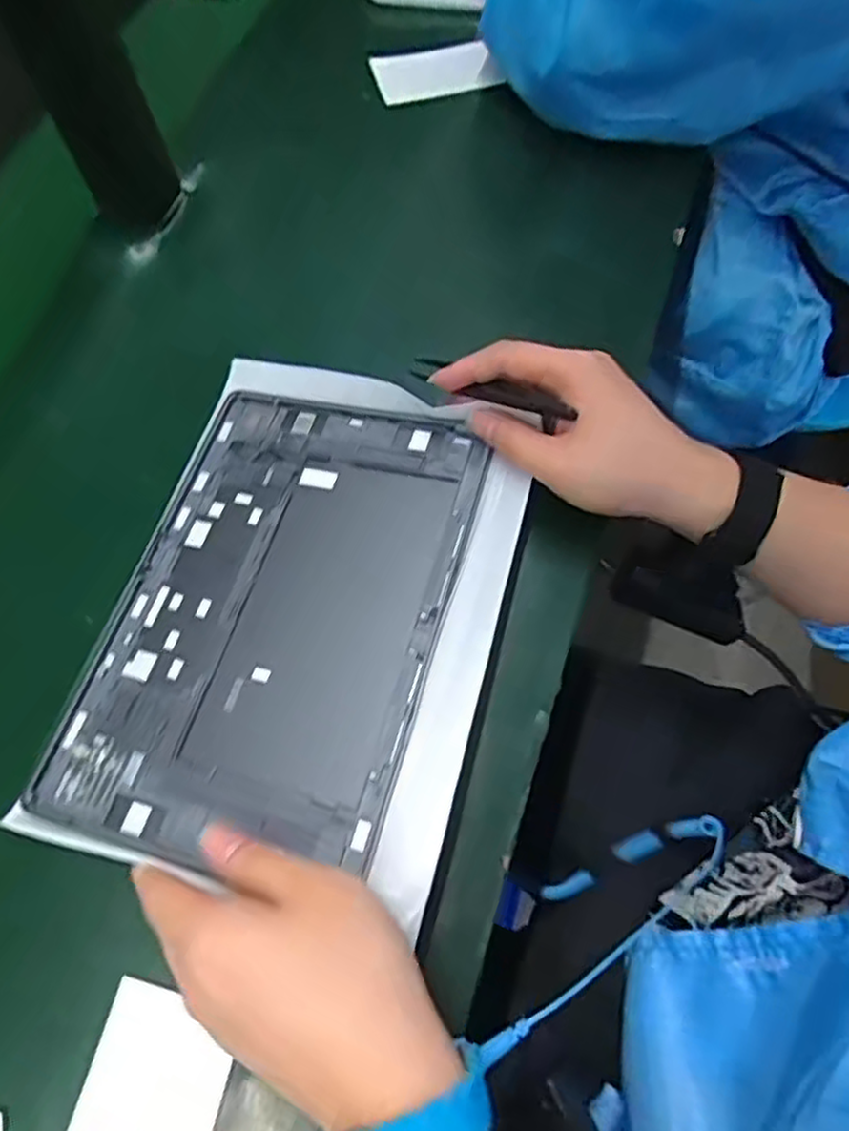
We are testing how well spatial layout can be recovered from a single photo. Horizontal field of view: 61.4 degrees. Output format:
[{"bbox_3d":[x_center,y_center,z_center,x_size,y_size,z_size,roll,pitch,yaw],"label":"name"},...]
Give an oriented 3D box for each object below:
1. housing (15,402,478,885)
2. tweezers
[{"bbox_3d":[-0.075,0.020,0.369,0.167,0.009,0.251,11,63,14],"label":"housing"},{"bbox_3d":[0.031,-0.092,0.372,0.095,0.025,0.007,25,68,22],"label":"tweezers"}]

